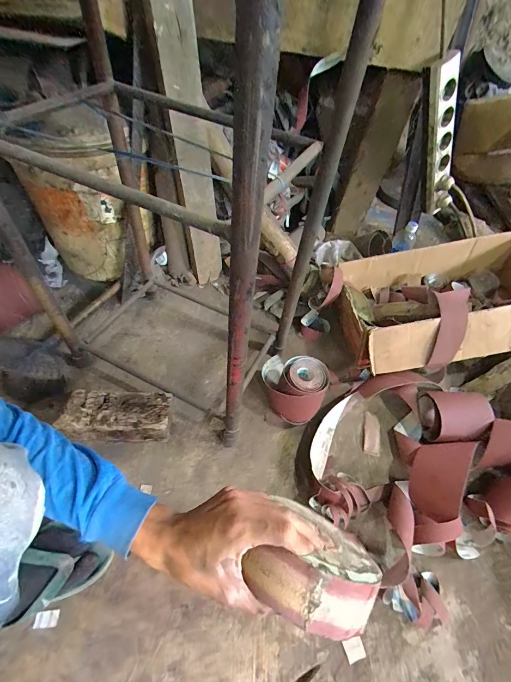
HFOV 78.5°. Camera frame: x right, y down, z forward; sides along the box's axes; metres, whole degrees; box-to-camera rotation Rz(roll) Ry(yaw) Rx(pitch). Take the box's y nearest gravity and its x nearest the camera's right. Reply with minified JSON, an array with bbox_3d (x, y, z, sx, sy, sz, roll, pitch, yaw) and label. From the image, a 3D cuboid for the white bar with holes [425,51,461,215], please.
[{"bbox_3d":[0.444,-0.477,0.763,0.061,0.344,0.037,-24,46,4],"label":"white bar with holes"}]

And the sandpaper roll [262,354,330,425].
[{"bbox_3d":[0.076,0.096,0.654,0.134,0.114,0.106,16,53,6],"label":"sandpaper roll"}]

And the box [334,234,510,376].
[{"bbox_3d":[0.450,-0.093,0.749,0.480,0.167,0.288,-3,53,-10],"label":"box"}]

